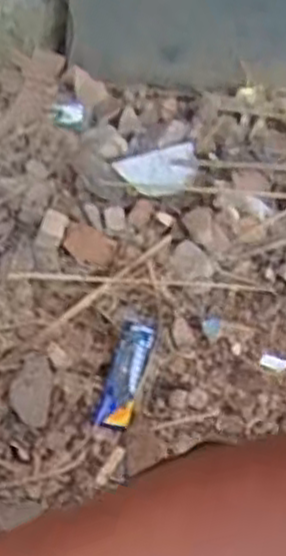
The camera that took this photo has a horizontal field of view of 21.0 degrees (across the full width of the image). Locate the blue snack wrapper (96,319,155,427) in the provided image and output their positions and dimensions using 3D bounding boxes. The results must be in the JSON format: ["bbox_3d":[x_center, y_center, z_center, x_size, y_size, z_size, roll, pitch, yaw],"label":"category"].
[{"bbox_3d":[-0.022,0.128,1.076,0.050,0.026,0.187,4,43,12],"label":"blue snack wrapper"}]

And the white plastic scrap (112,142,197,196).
[{"bbox_3d":[0.027,-0.205,1.456,0.149,0.029,0.127,-7,42,0],"label":"white plastic scrap"}]

